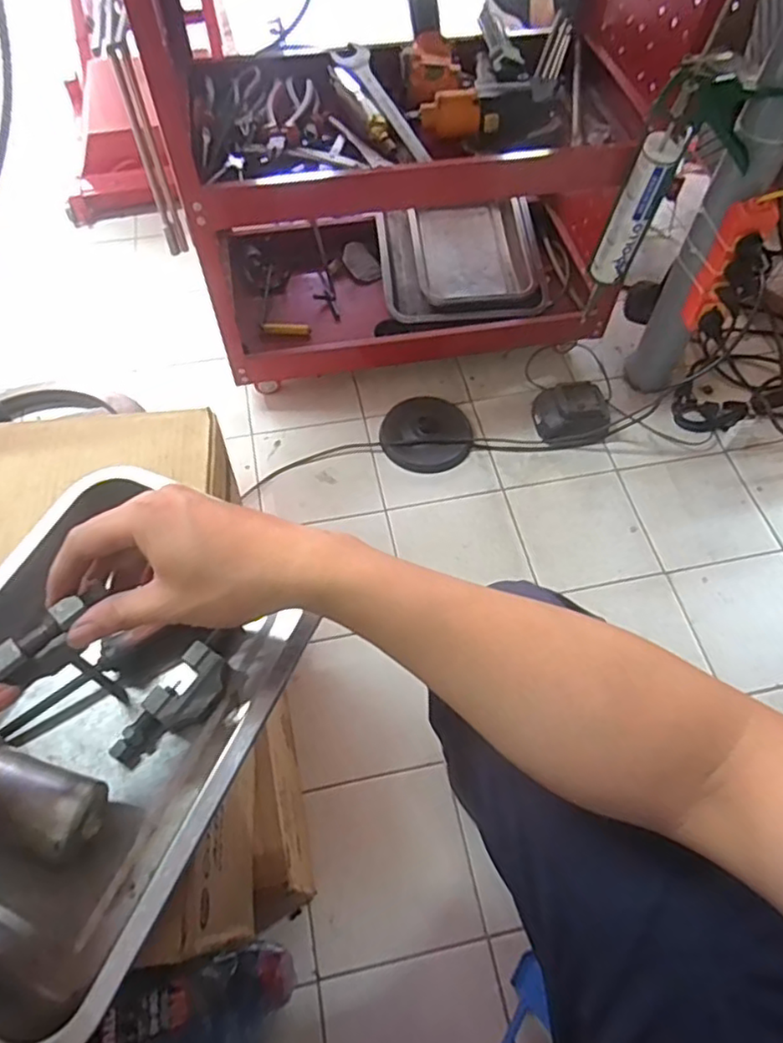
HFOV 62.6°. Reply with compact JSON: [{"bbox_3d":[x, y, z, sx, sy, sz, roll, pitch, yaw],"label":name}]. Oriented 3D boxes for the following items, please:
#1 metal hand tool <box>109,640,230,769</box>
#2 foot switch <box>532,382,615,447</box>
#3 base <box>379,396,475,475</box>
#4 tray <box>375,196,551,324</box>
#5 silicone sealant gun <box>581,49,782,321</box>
[{"bbox_3d":[-0.141,0.122,0.419,0.033,0.018,0.085,35,64,19],"label":"metal hand tool"},{"bbox_3d":[0.313,-0.185,1.113,0.125,0.062,0.092,-2,59,-2],"label":"foot switch"},{"bbox_3d":[0.061,-0.153,1.121,0.154,0.034,0.137,-3,59,-3],"label":"base"},{"bbox_3d":[0.127,-0.484,1.199,0.293,0.069,0.282,-6,59,-4],"label":"tray"},{"bbox_3d":[0.398,-0.451,0.925,0.160,0.367,0.058,8,59,4],"label":"silicone sealant gun"}]

